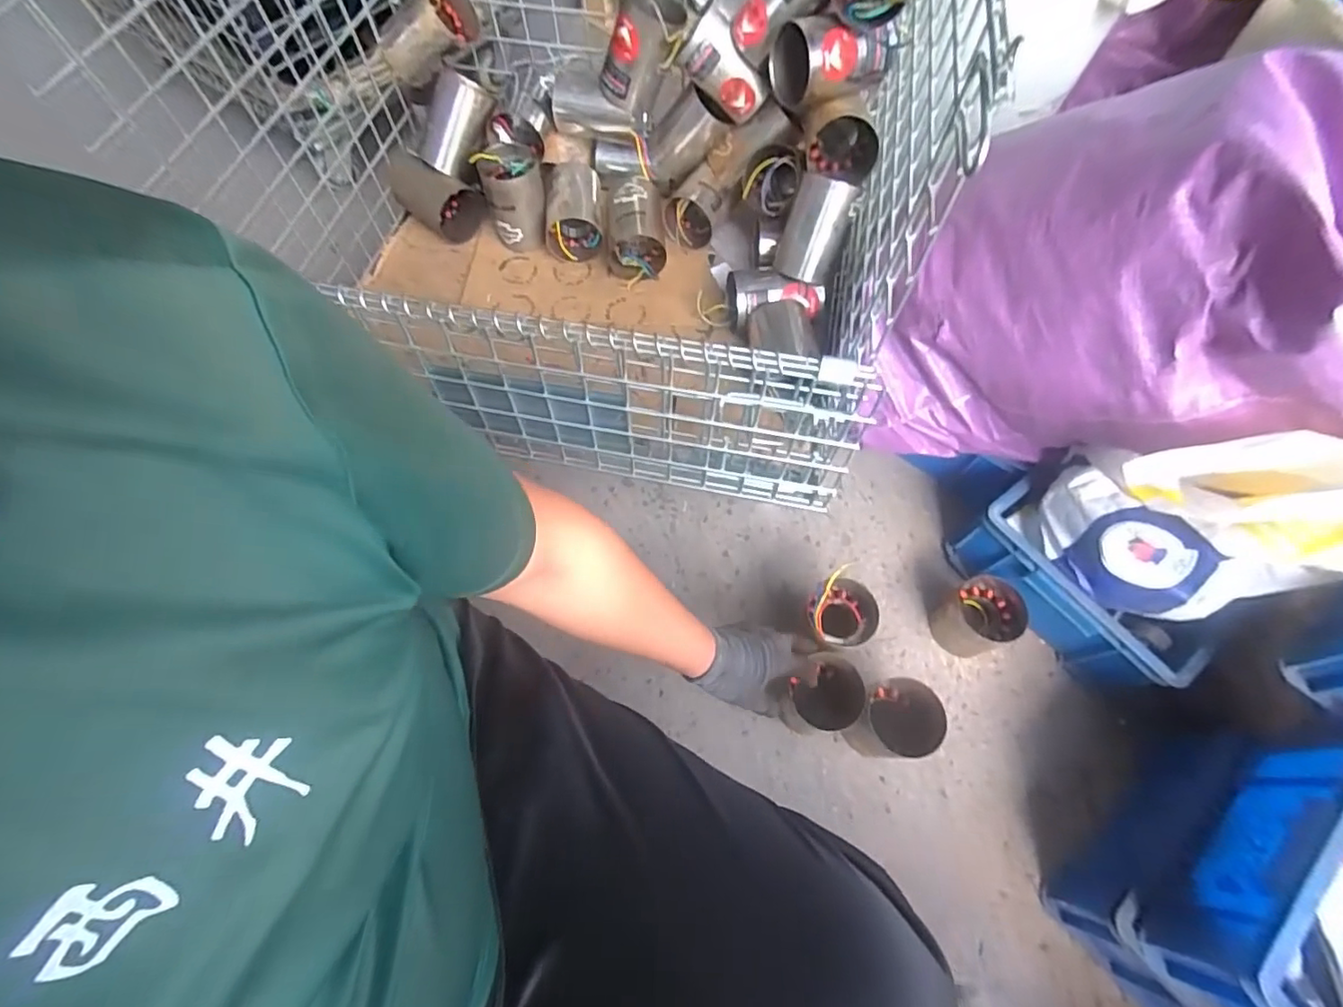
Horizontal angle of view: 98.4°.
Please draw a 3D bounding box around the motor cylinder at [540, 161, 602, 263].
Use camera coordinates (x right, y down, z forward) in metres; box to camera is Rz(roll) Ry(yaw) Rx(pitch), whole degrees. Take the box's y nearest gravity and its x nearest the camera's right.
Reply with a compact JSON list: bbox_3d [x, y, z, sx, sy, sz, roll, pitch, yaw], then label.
[{"bbox_3d":[-0.163,-0.484,0.966,0.092,0.105,0.131,-4,66,-2],"label":"motor cylinder"}]

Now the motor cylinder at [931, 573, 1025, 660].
[{"bbox_3d":[0.437,0.164,0.833,0.097,0.090,0.096,0,66,0],"label":"motor cylinder"}]

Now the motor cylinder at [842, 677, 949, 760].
[{"bbox_3d":[0.276,0.277,0.744,0.086,0.143,0.086,0,66,0],"label":"motor cylinder"}]

